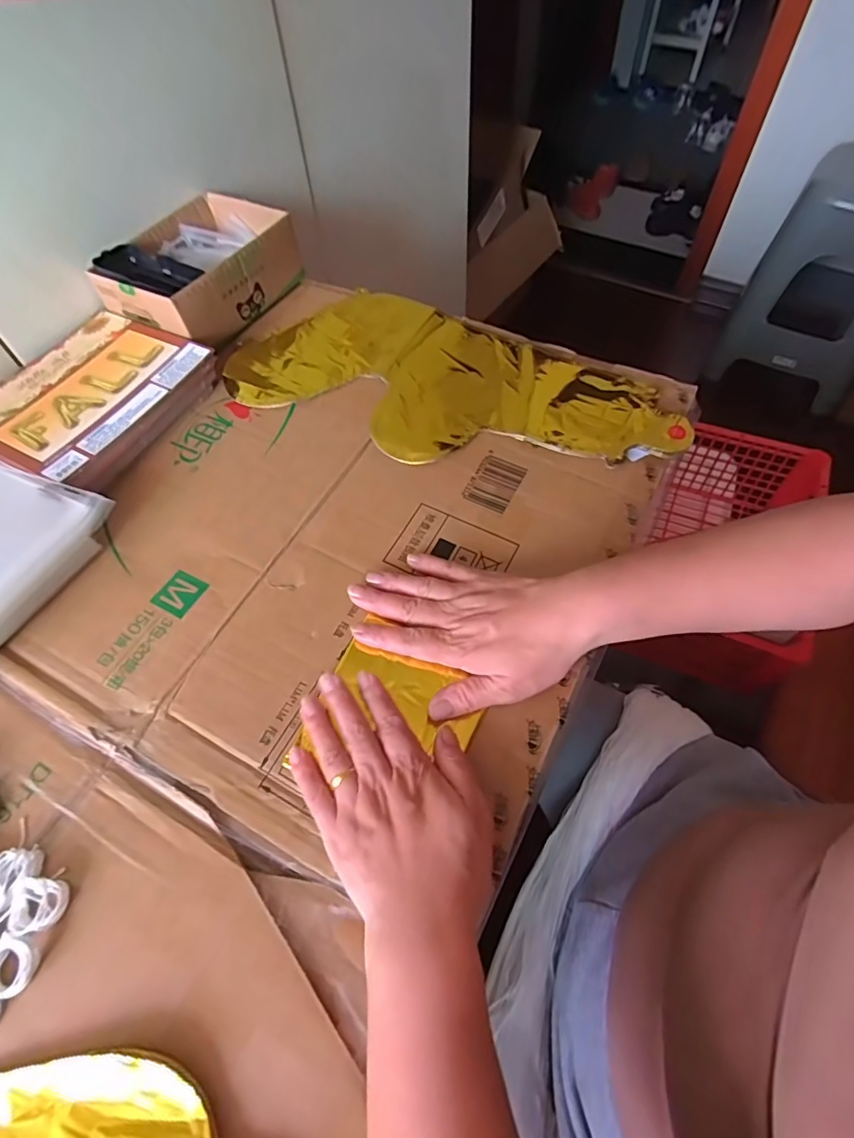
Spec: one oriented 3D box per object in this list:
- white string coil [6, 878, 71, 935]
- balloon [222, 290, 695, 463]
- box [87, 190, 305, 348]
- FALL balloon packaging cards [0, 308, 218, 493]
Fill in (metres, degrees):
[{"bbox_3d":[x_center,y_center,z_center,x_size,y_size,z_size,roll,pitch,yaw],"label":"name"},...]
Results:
[{"bbox_3d":[-0.219,0.188,0.298,0.027,0.013,0.026,-2,59,3],"label":"white string coil"},{"bbox_3d":[0.022,-0.179,0.508,0.420,0.010,0.195,23,63,16],"label":"balloon"},{"bbox_3d":[-0.242,-0.322,0.573,0.127,0.068,0.181,25,63,17],"label":"box"},{"bbox_3d":[-0.318,-0.162,0.506,0.165,0.032,0.192,20,62,15],"label":"FALL balloon packaging cards"}]

